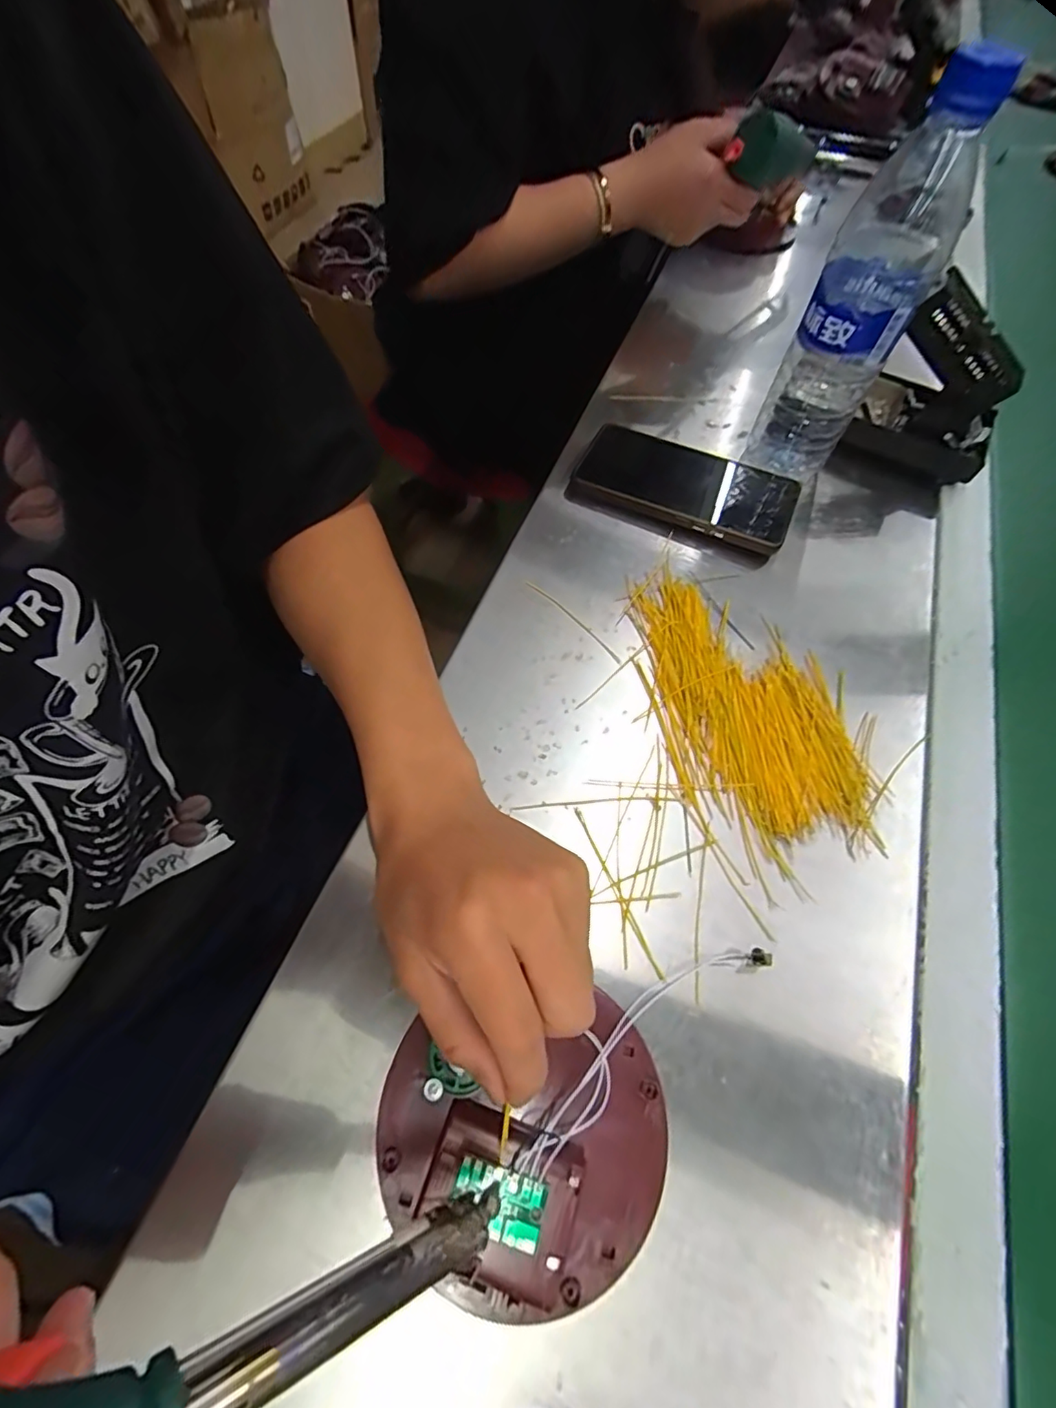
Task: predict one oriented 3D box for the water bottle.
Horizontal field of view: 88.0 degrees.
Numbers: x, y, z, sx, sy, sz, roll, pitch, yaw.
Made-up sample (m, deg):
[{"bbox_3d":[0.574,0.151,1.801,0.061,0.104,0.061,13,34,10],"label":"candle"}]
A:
[{"bbox_3d":[0.210,-0.246,0.350,0.063,0.210,0.073,29,65,12],"label":"water bottle"}]

